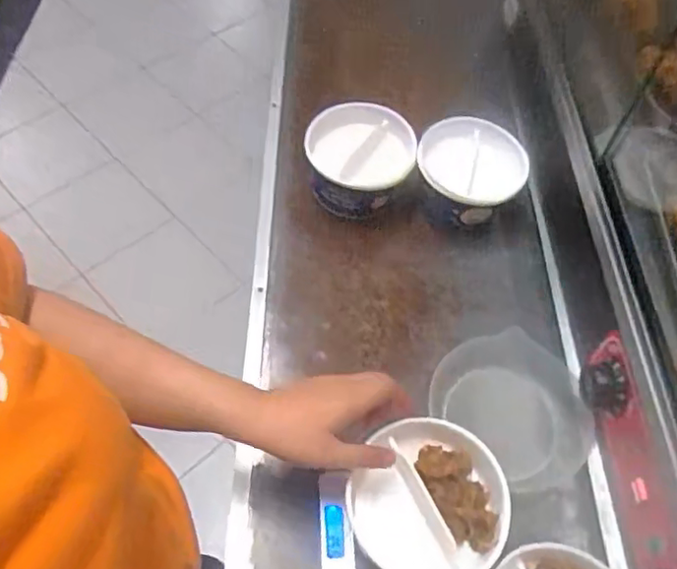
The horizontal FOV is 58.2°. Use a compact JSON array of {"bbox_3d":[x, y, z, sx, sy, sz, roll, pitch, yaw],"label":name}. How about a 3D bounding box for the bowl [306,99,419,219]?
[{"bbox_3d":[0.023,-0.143,0.740,0.123,0.089,0.117,2,57,-4],"label":"bowl"}]

